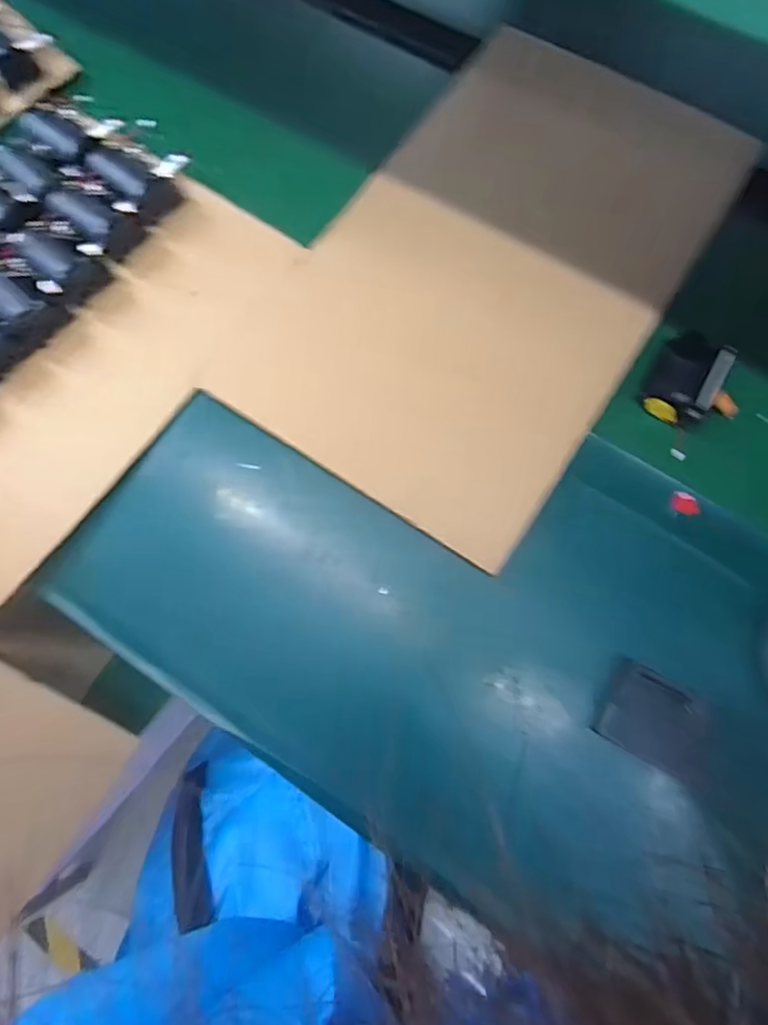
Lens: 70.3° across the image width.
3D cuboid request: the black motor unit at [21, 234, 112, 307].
[{"bbox_3d":[-0.283,-0.219,0.482,0.058,0.032,0.044,40,79,9],"label":"black motor unit"}]

